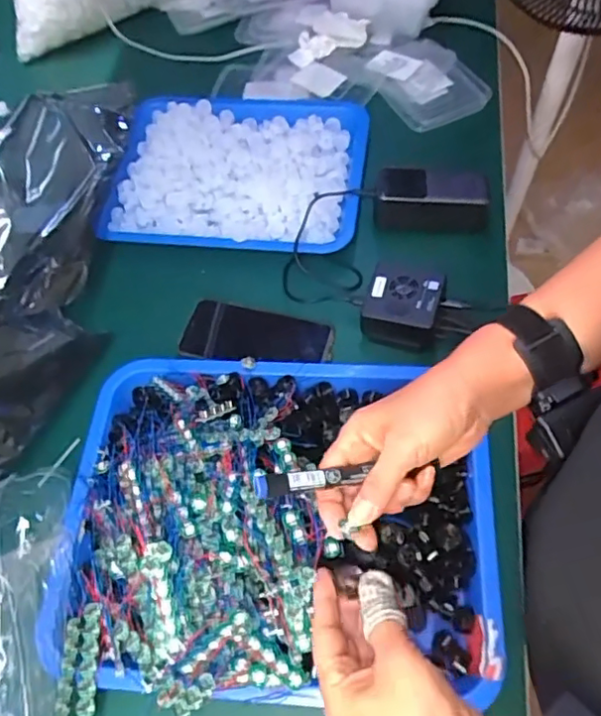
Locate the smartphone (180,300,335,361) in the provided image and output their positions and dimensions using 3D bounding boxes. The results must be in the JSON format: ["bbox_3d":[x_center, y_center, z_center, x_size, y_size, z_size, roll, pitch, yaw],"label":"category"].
[{"bbox_3d":[-0.047,-0.025,0.642,0.161,0.010,0.067,8,62,9],"label":"smartphone"}]

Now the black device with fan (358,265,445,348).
[{"bbox_3d":[0.107,-0.055,0.625,0.076,0.050,0.078,13,62,11],"label":"black device with fan"}]

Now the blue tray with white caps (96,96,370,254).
[{"bbox_3d":[-0.074,-0.243,0.737,0.306,0.034,0.243,4,61,6],"label":"blue tray with white caps"}]

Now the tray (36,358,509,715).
[{"bbox_3d":[-0.025,0.133,0.506,0.373,0.090,0.314,-1,61,4],"label":"tray"}]

